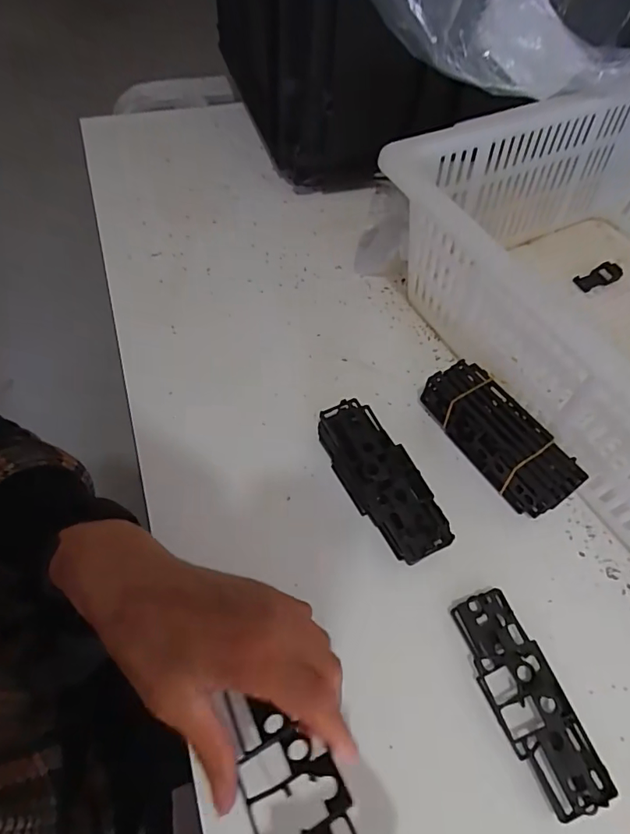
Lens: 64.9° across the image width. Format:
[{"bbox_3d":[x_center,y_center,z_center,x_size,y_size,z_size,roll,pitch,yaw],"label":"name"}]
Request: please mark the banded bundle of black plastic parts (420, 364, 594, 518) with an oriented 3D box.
[{"bbox_3d":[0.143,0.015,0.388,0.045,0.044,0.127,-26,63,-20],"label":"banded bundle of black plastic parts"}]

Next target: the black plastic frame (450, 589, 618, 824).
[{"bbox_3d":[0.130,0.173,0.308,0.043,0.018,0.120,-17,60,-15],"label":"black plastic frame"}]

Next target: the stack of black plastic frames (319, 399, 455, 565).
[{"bbox_3d":[0.046,0.047,0.369,0.049,0.036,0.129,-22,61,-18],"label":"stack of black plastic frames"}]

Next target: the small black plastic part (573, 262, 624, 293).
[{"bbox_3d":[0.294,-0.144,0.511,0.054,0.013,0.020,-19,61,-16],"label":"small black plastic part"}]

